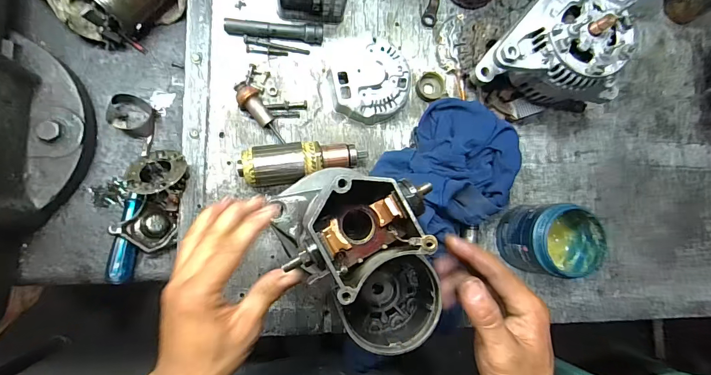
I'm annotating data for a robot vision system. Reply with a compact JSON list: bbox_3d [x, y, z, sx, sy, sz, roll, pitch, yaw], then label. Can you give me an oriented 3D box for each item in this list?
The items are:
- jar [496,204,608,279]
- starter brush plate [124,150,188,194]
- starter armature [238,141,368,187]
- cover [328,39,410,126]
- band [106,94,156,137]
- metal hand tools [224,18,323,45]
[{"bbox_3d":[0.254,0.067,0.494,0.089,0.104,0.084,1,86,-9],"label":"jar"},{"bbox_3d":[-0.244,-0.019,0.455,0.070,0.011,0.070,5,49,6],"label":"starter brush plate"},{"bbox_3d":[-0.064,-0.031,0.472,0.152,0.052,0.049,-6,87,-11],"label":"starter armature"},{"bbox_3d":[0.019,-0.145,0.502,0.111,0.037,0.113,9,85,-9],"label":"cover"},{"bbox_3d":[-0.287,-0.093,0.478,0.055,0.020,0.047,26,81,-8],"label":"band"},{"bbox_3d":[-0.107,-0.207,0.493,0.126,0.023,0.020,1,86,-9],"label":"metal hand tools"}]

